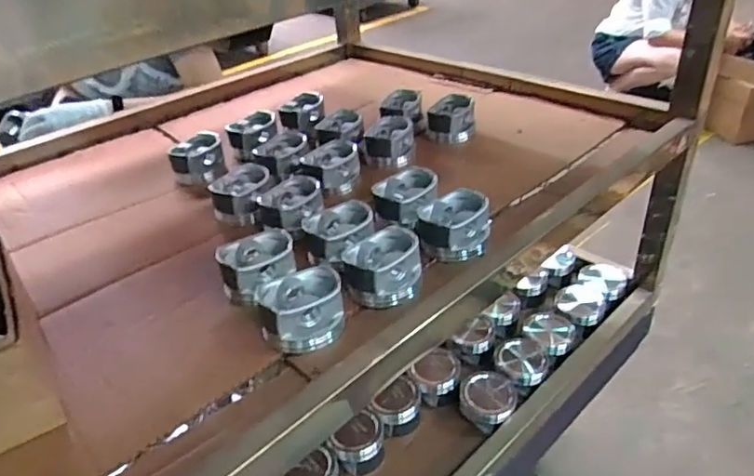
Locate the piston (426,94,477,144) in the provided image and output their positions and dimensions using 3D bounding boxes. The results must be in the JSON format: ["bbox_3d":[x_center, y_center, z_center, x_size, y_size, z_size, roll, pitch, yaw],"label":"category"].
[{"bbox_3d":[0.112,-0.178,0.840,0.070,0.053,0.070,0,35,8],"label":"piston"}]

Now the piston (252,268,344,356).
[{"bbox_3d":[-0.069,0.065,0.516,0.074,0.052,0.062,-19,37,-18],"label":"piston"}]

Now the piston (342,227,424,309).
[{"bbox_3d":[0.005,0.029,0.562,0.077,0.052,0.076,-6,35,0],"label":"piston"}]

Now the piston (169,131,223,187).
[{"bbox_3d":[-0.260,-0.114,0.816,0.072,0.051,0.071,-15,36,-12],"label":"piston"}]

